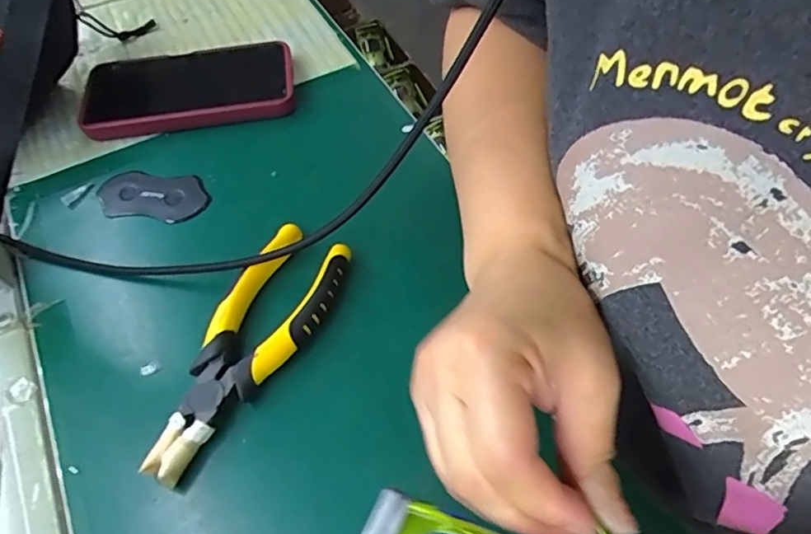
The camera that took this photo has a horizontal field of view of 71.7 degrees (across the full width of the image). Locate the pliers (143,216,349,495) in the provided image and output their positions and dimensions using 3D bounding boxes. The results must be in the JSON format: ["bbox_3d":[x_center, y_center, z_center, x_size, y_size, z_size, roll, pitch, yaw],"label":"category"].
[{"bbox_3d":[-0.093,0.045,0.328,0.056,0.018,0.162,26,62,17],"label":"pliers"}]

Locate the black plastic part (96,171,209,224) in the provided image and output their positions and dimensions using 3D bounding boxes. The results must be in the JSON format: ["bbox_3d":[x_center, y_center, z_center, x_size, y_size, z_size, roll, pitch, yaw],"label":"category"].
[{"bbox_3d":[-0.183,-0.051,0.407,0.081,0.004,0.041,4,58,4],"label":"black plastic part"}]

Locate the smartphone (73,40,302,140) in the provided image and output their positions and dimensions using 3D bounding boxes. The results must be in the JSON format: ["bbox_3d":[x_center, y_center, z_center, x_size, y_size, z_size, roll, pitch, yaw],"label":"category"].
[{"bbox_3d":[-0.174,-0.146,0.457,0.160,0.021,0.079,-10,58,-4],"label":"smartphone"}]

